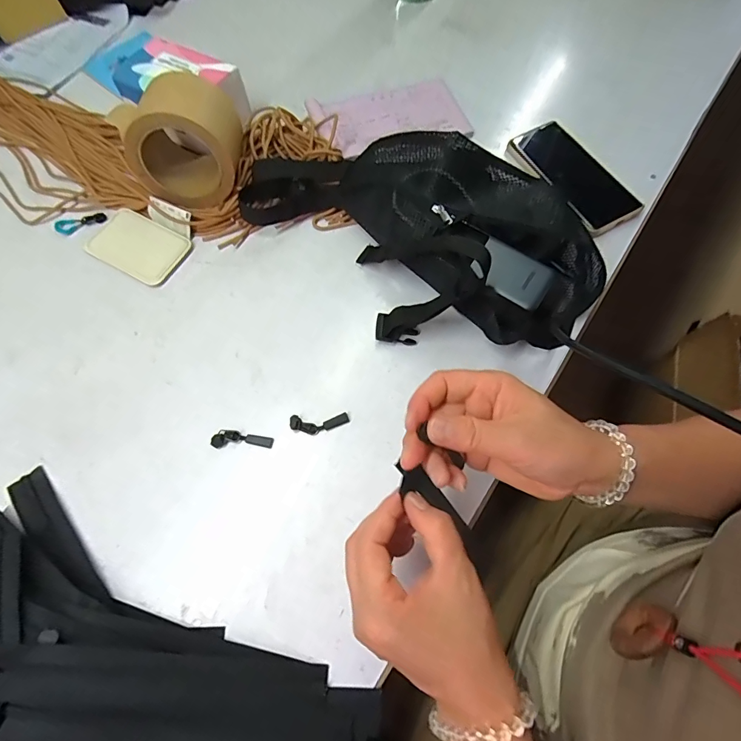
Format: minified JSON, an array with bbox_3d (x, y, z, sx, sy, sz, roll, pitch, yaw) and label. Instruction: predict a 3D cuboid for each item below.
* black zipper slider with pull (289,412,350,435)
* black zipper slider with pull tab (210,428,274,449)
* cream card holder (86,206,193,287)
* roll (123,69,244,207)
[{"bbox_3d":[-0.048,0.049,0.385,0.055,0.004,0.017,-3,68,-2],"label":"black zipper slider with pull"},{"bbox_3d":[-0.117,0.063,0.380,0.054,0.008,0.017,3,68,0],"label":"black zipper slider with pull tab"},{"bbox_3d":[-0.259,-0.139,0.462,0.107,0.006,0.068,28,70,10],"label":"cream card holder"},{"bbox_3d":[-0.192,-0.239,0.442,0.101,0.108,0.084,0,68,-1],"label":"roll"}]

